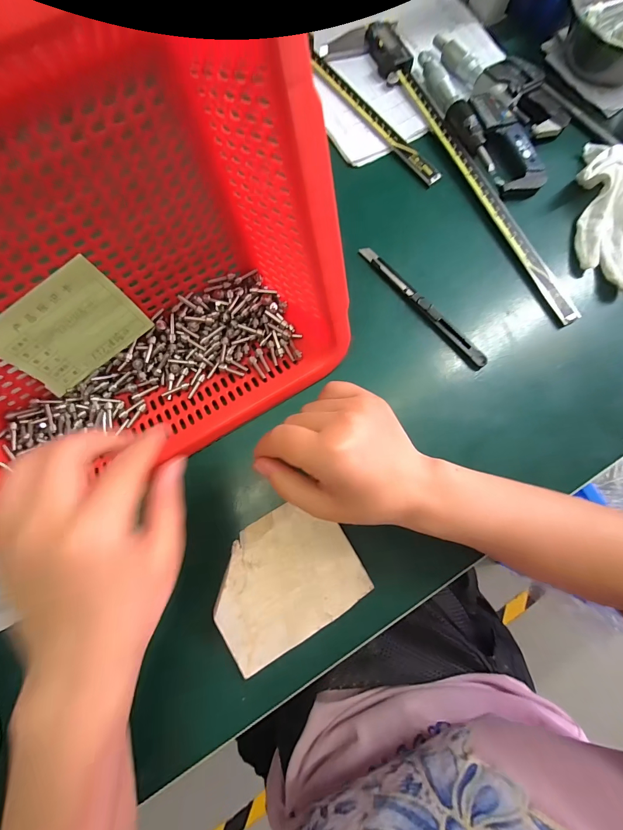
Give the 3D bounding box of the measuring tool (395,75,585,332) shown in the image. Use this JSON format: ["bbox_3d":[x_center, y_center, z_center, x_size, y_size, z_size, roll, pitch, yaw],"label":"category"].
[{"bbox_3d":[0.168,-0.220,0.329,0.020,0.007,0.306,-27,80,5],"label":"measuring tool"}]

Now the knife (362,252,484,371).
[{"bbox_3d":[0.099,-0.100,0.299,0.014,0.009,0.148,-40,81,-9],"label":"knife"}]

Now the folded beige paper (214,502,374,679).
[{"bbox_3d":[-0.021,0.121,0.251,0.108,0.012,0.087,-30,82,-6],"label":"folded beige paper"}]

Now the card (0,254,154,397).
[{"bbox_3d":[-0.179,-0.061,0.249,0.095,0.064,0.005,-36,49,2],"label":"card"}]

